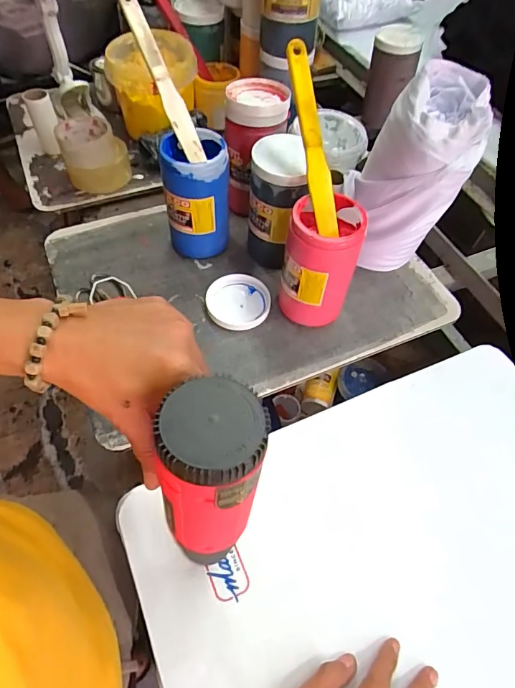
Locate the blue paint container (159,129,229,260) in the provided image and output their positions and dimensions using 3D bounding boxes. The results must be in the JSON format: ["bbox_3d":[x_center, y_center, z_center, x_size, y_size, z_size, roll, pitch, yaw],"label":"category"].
[{"bbox_3d":[-0.092,-0.216,0.652,0.092,0.165,0.095,-7,57,-9],"label":"blue paint container"}]

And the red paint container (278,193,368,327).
[{"bbox_3d":[0.083,-0.106,0.589,0.094,0.169,0.096,12,56,4],"label":"red paint container"}]

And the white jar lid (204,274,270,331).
[{"bbox_3d":[-0.029,-0.062,0.643,0.093,0.011,0.098,2,56,-3],"label":"white jar lid"}]

